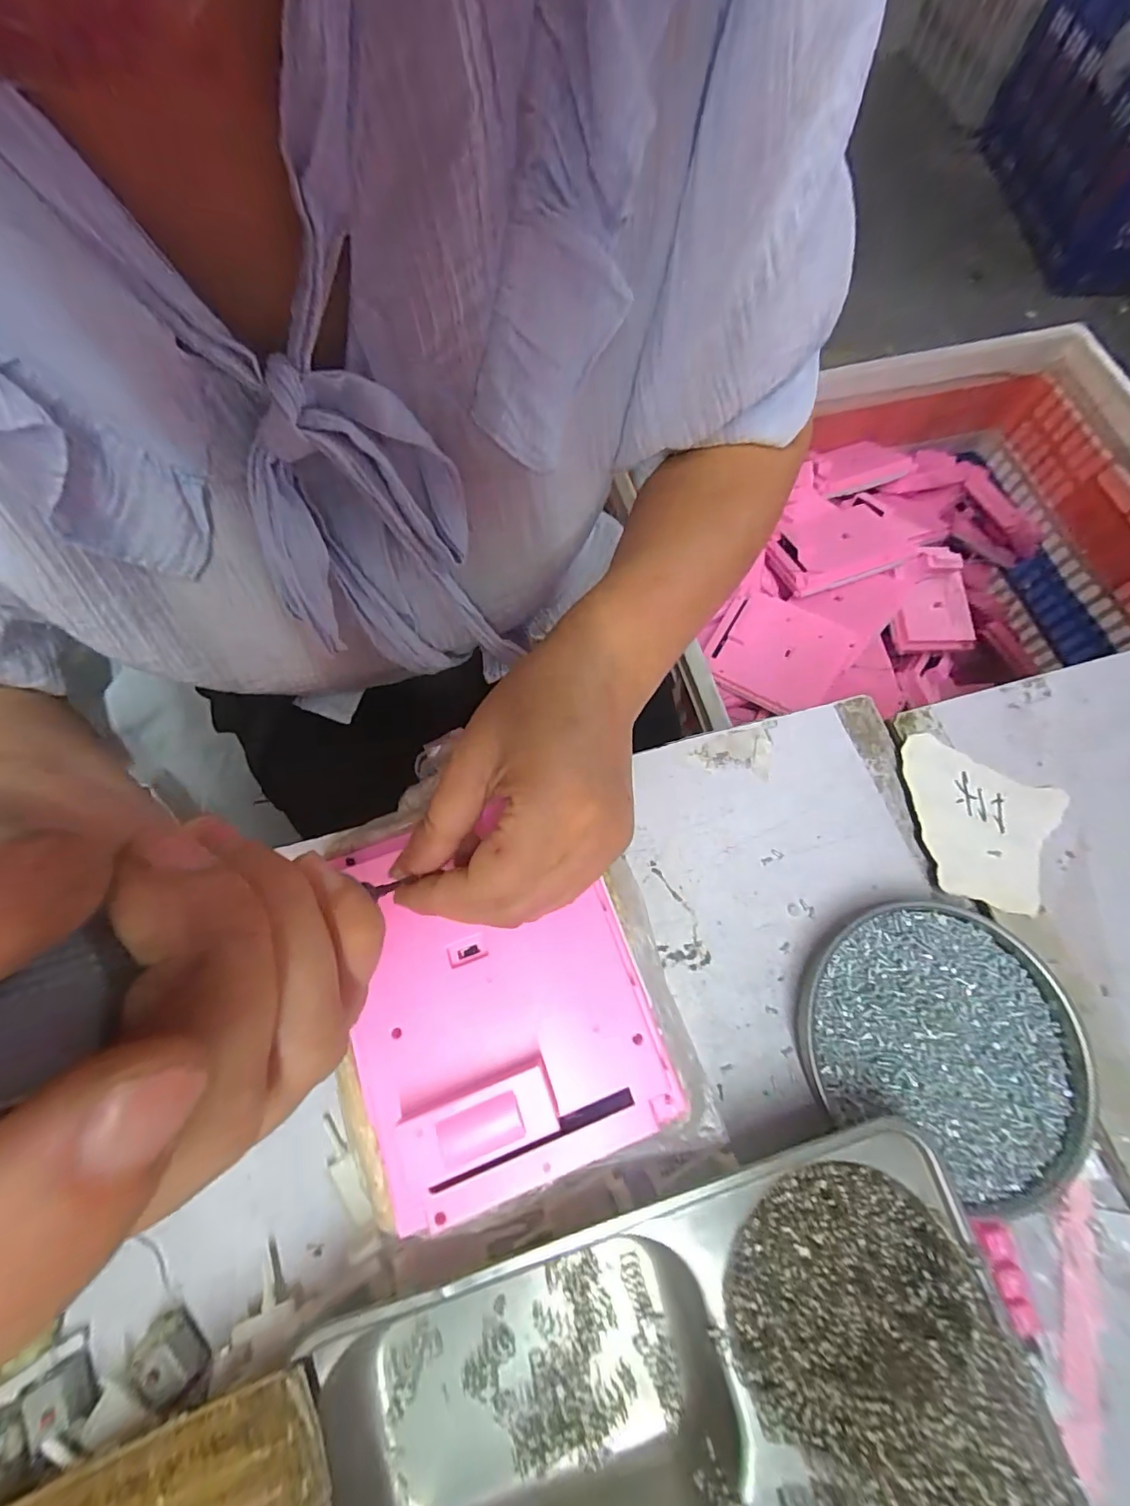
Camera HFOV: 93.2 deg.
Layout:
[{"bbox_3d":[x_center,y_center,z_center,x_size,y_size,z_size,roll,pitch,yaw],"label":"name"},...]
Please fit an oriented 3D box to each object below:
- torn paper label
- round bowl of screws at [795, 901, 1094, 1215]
[{"bbox_3d":[0.242,0.043,0.318,0.092,0.007,0.087,24,70,6],"label":"torn paper label"},{"bbox_3d":[0.193,0.145,0.278,0.135,0.020,0.124,1,70,-1],"label":"round bowl of screws"}]

